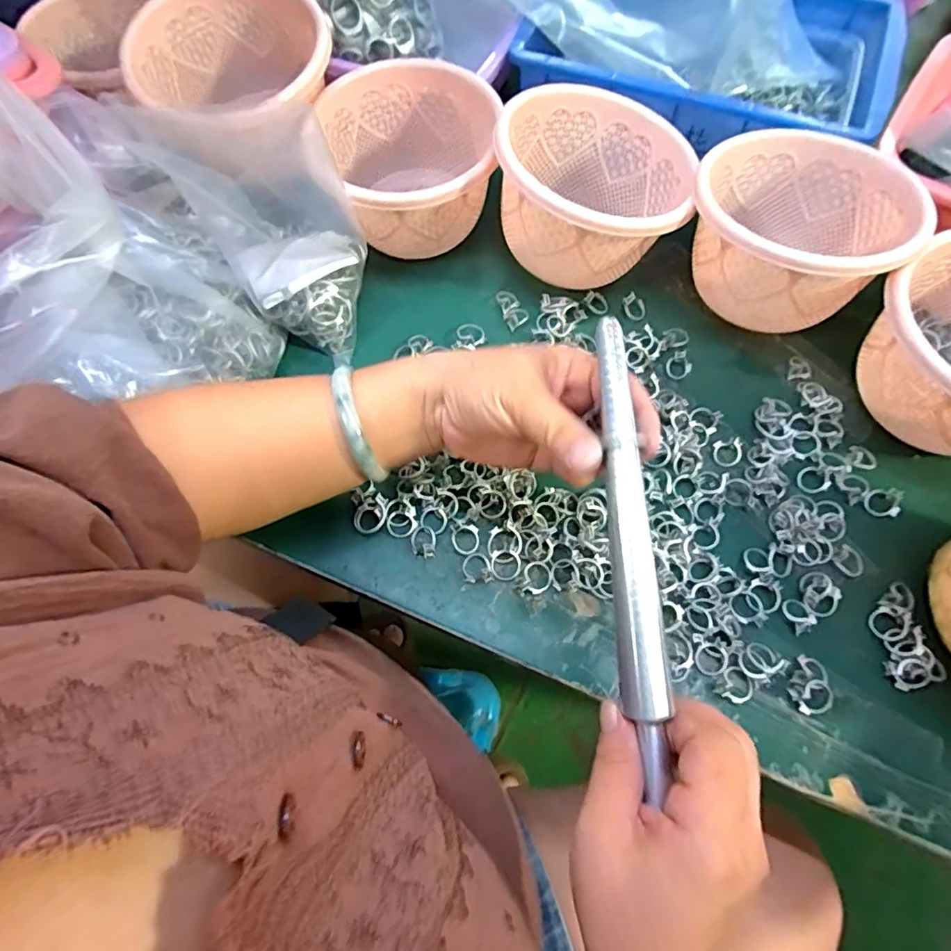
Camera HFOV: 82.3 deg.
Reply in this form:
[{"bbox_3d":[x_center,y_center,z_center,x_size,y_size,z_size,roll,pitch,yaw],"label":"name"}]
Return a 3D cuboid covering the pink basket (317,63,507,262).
[{"bbox_3d":[-0.050,-0.242,0.432,0.125,0.074,0.141,-6,66,-3],"label":"pink basket"}]

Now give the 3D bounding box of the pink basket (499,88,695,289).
[{"bbox_3d":[0.087,-0.217,0.411,0.138,0.076,0.139,13,67,6],"label":"pink basket"}]

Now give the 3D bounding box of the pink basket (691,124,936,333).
[{"bbox_3d":[0.227,-0.179,0.394,0.136,0.075,0.139,0,66,0],"label":"pink basket"}]

